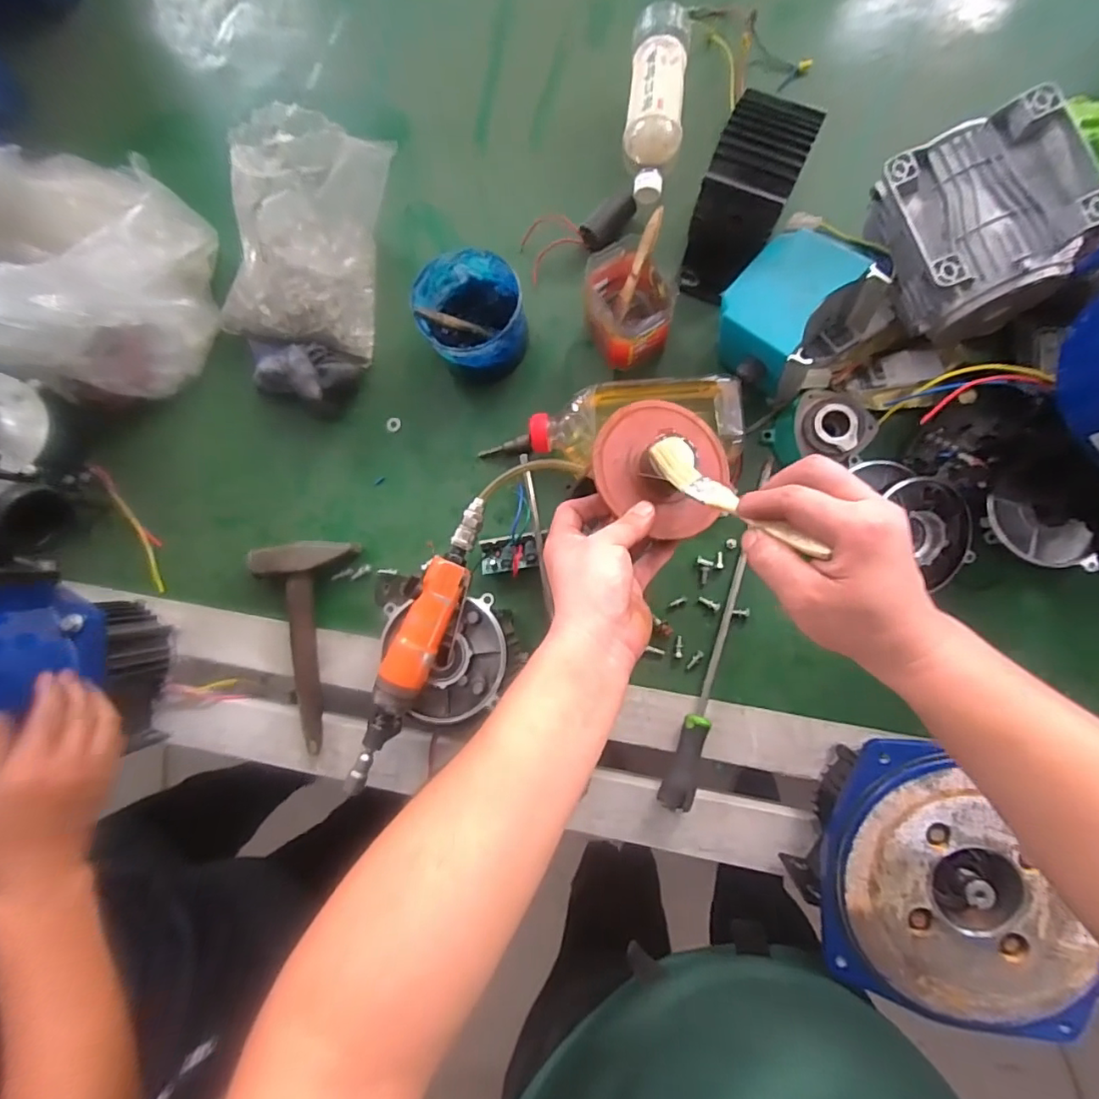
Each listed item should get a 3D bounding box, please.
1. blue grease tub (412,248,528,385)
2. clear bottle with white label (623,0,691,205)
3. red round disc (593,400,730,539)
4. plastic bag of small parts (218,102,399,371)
[{"bbox_3d":[-0.085,-0.260,0.614,0.116,0.079,0.121,-20,84,2],"label":"blue grease tub"},{"bbox_3d":[0.121,-0.506,0.623,0.062,0.067,0.217,5,86,4],"label":"clear bottle with white label"},{"bbox_3d":[0.089,-0.068,0.430,0.108,0.042,0.104,0,85,4],"label":"red round disc"},{"bbox_3d":[-0.277,-0.349,0.615,0.175,0.108,0.217,15,87,5],"label":"plastic bag of small parts"}]

